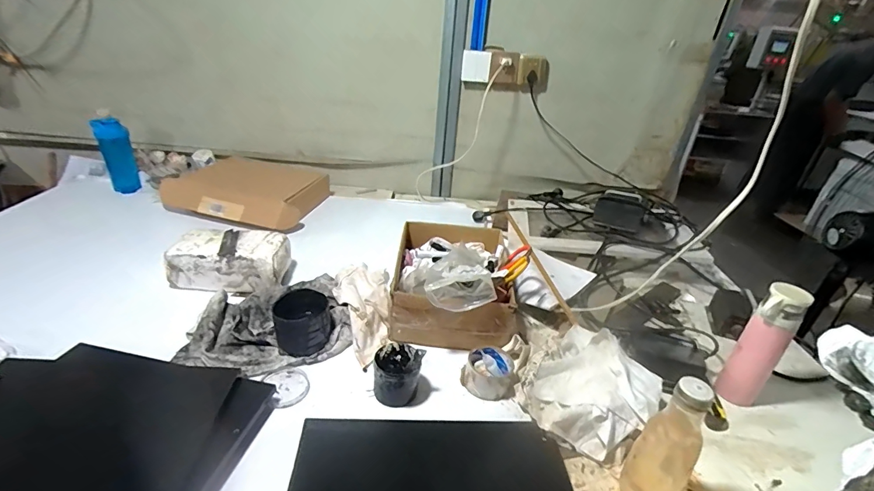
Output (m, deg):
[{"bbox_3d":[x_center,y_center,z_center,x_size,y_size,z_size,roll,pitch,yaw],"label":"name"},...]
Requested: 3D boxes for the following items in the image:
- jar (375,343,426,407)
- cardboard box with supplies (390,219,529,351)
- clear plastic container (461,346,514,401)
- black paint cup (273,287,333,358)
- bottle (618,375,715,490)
[{"bbox_3d":[-0.068,0.221,0.736,0.081,0.086,0.093,3,29,-5],"label":"jar"},{"bbox_3d":[0.042,0.059,0.958,0.257,0.161,0.370,5,28,0],"label":"cardboard box with supplies"},{"bbox_3d":[0.096,0.233,0.782,0.093,0.056,0.091,10,29,9],"label":"clear plastic container"},{"bbox_3d":[-0.259,0.152,0.814,0.097,0.089,0.099,4,28,-2],"label":"black paint cup"},{"bbox_3d":[0.297,0.275,0.552,0.068,0.224,0.060,28,36,36],"label":"bottle"}]

